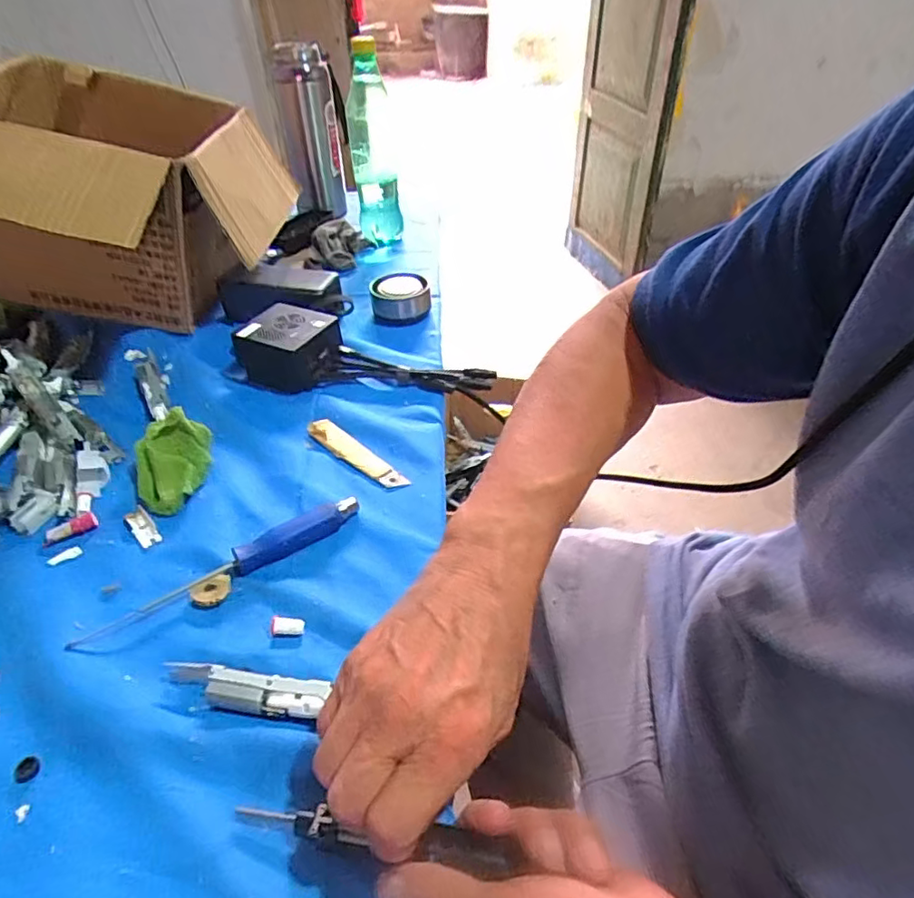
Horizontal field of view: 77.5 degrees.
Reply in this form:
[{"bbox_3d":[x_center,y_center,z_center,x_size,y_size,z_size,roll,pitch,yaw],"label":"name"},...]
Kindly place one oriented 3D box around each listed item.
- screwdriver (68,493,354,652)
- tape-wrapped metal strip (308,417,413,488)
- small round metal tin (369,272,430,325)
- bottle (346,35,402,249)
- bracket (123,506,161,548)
[{"bbox_3d":[-0.152,0.078,0.379,0.187,0.015,0.020,-26,49,-27],"label":"screwdriver"},{"bbox_3d":[-0.084,0.003,0.472,0.109,0.005,0.022,33,50,30],"label":"tape-wrapped metal strip"},{"bbox_3d":[-0.063,-0.168,0.640,0.065,0.037,0.060,-4,42,-7],"label":"small round metal tin"},{"bbox_3d":[-0.110,-0.396,0.748,0.060,0.233,0.069,-7,42,-5],"label":"bottle"},{"bbox_3d":[-0.229,0.056,0.413,0.015,0.007,0.037,-30,51,-31],"label":"bracket"}]

